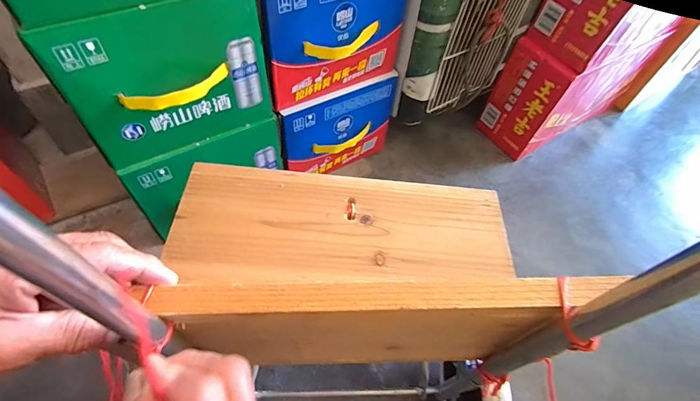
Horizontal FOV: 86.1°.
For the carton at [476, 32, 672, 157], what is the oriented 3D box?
[{"bbox_3d":[0.441,-0.238,0.759,0.335,0.207,0.131,-28,62,-23],"label":"carton"}]

